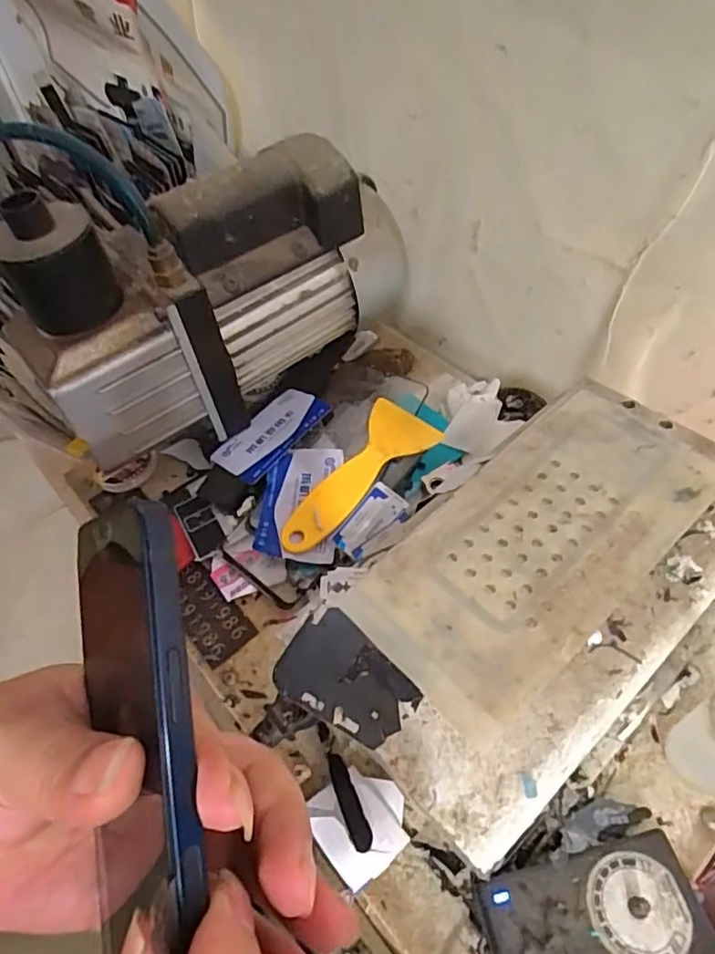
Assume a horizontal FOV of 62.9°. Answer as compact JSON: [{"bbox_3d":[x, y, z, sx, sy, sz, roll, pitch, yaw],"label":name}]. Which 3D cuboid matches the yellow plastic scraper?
[{"bbox_3d":[-0.002,0.000,0.404,0.052,0.014,0.134,32,61,25],"label":"yellow plastic scraper"}]

